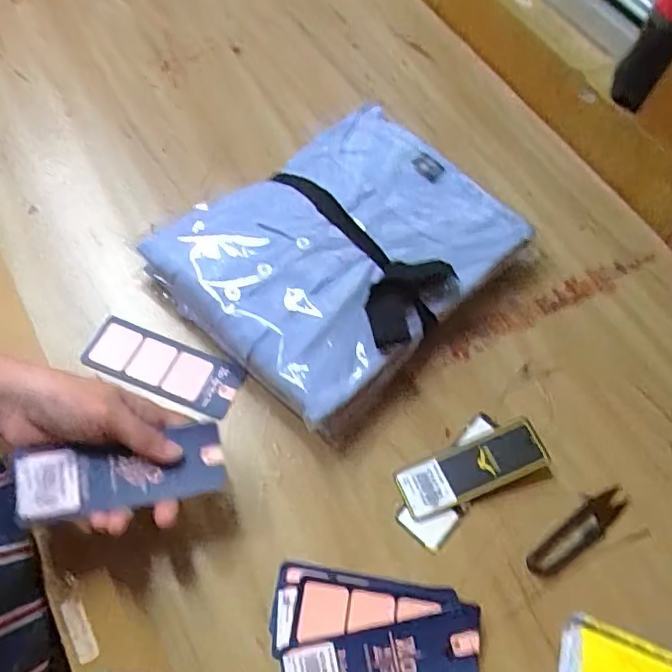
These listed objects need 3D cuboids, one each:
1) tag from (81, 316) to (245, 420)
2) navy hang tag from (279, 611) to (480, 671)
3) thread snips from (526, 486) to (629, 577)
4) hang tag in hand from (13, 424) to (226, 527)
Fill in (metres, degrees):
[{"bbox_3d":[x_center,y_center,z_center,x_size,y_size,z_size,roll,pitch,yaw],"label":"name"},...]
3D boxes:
[{"bbox_3d":[-0.137,0.024,0.445,0.125,0.011,0.045,21,63,8],"label":"tag"},{"bbox_3d":[0.030,0.207,0.355,0.123,0.005,0.044,-7,69,-7],"label":"navy hang tag"},{"bbox_3d":[0.179,0.143,0.418,0.097,0.006,0.025,-34,70,-22],"label":"thread snips"},{"bbox_3d":[-0.130,0.085,0.349,0.119,0.007,0.042,-10,70,-16],"label":"hang tag in hand"}]

